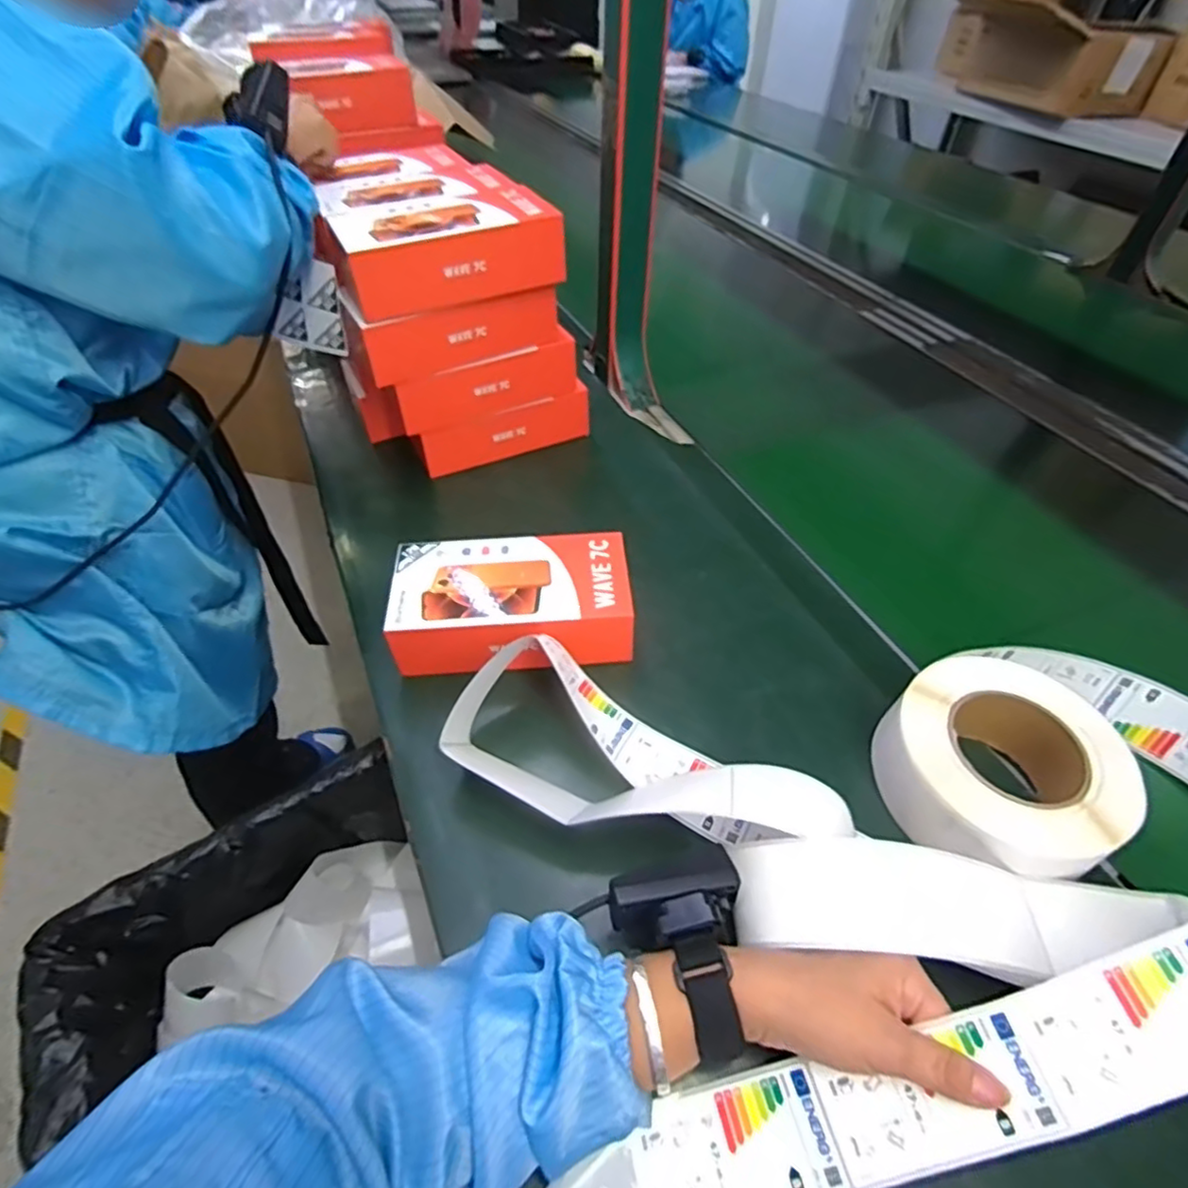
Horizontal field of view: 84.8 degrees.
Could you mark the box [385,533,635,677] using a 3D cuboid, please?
[{"bbox_3d":[-0.063,0.010,0.515,0.178,0.058,0.101,0,47,-3],"label":"box"}]

